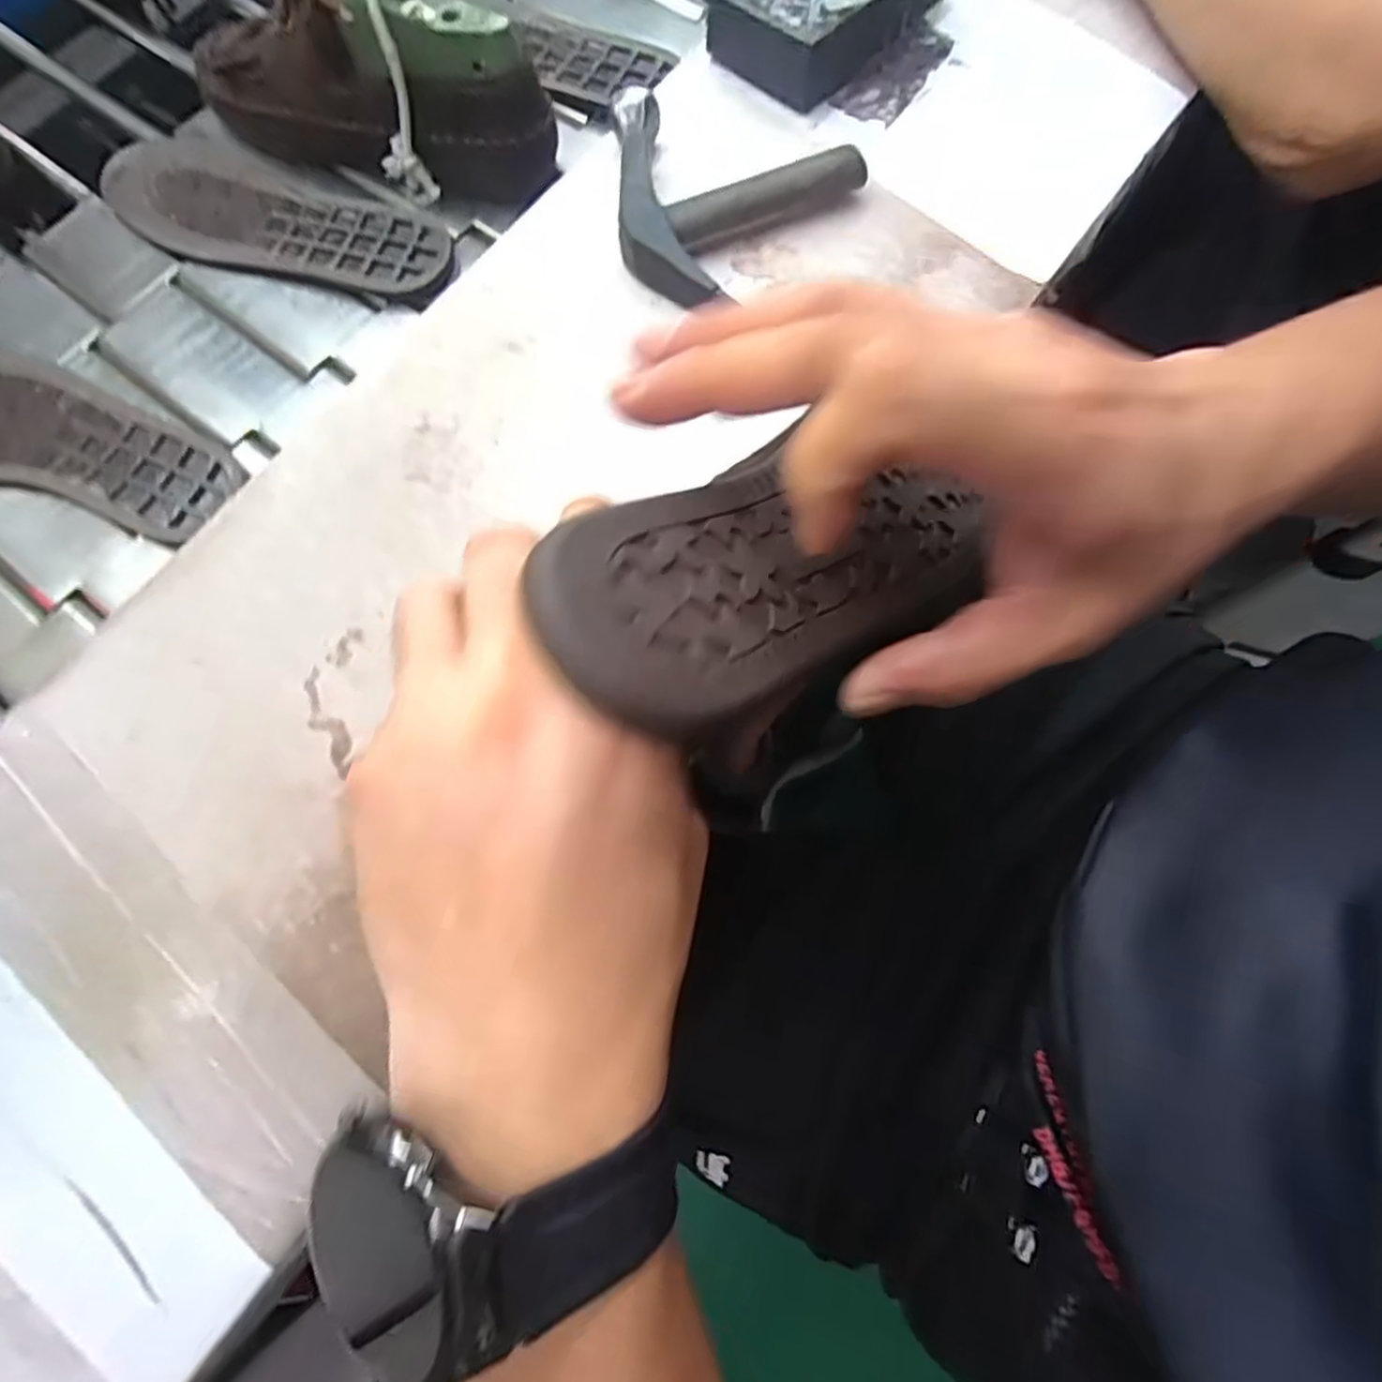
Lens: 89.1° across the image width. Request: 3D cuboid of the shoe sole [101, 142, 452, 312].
[{"bbox_3d":[-0.263,-0.301,0.448,0.237,0.015,0.087,20,74,7],"label":"shoe sole"}]

